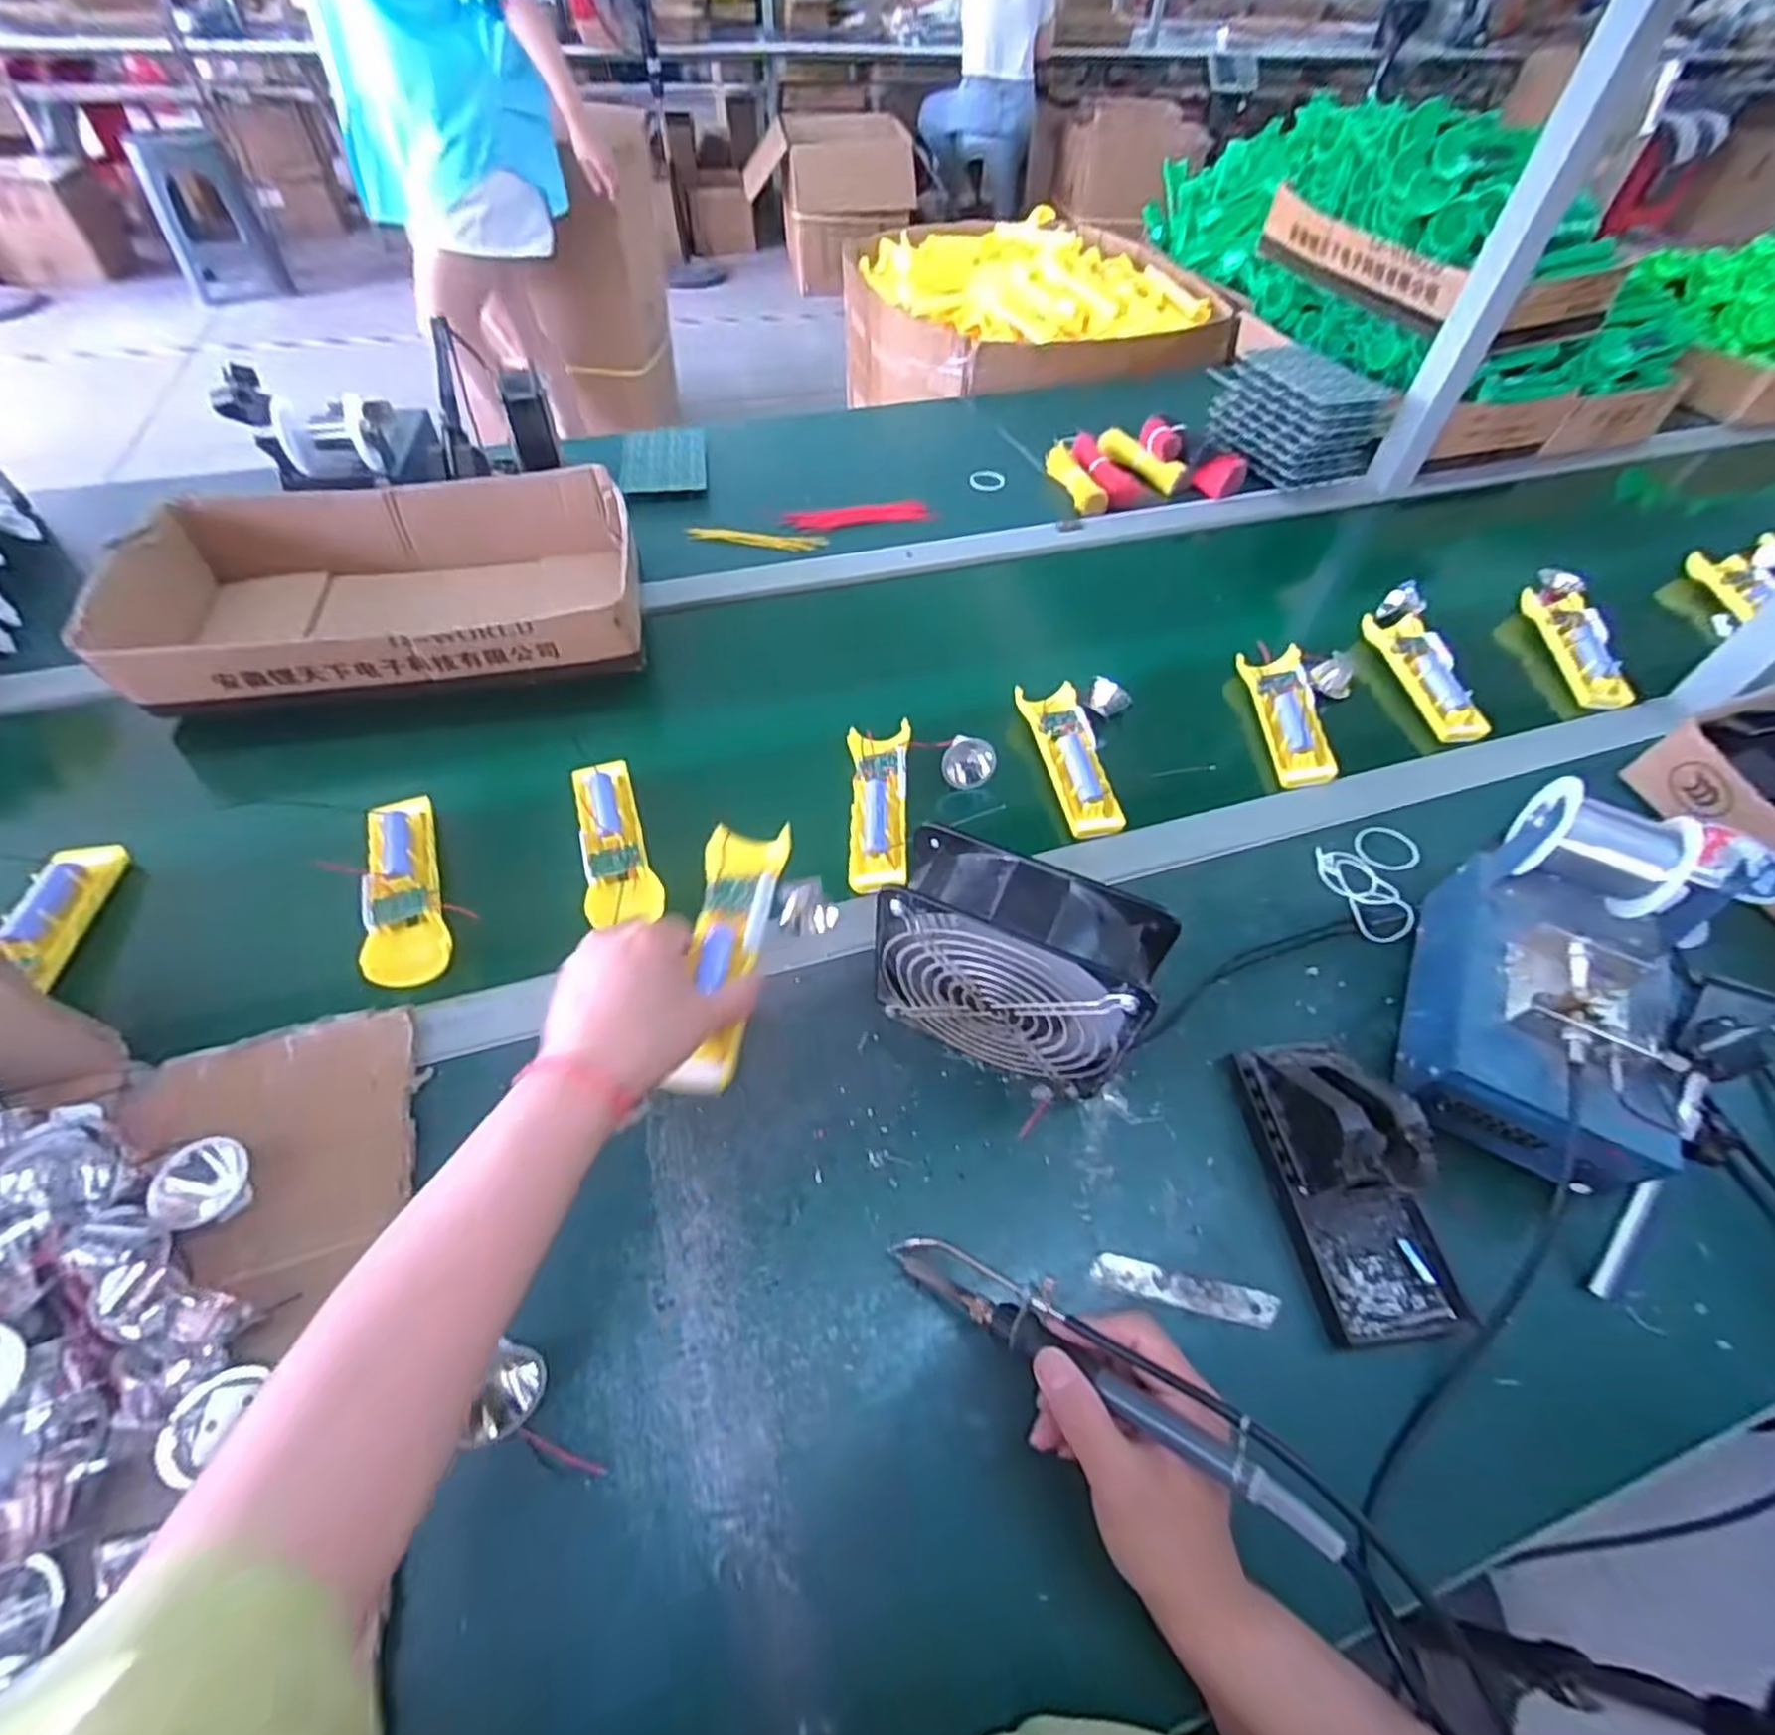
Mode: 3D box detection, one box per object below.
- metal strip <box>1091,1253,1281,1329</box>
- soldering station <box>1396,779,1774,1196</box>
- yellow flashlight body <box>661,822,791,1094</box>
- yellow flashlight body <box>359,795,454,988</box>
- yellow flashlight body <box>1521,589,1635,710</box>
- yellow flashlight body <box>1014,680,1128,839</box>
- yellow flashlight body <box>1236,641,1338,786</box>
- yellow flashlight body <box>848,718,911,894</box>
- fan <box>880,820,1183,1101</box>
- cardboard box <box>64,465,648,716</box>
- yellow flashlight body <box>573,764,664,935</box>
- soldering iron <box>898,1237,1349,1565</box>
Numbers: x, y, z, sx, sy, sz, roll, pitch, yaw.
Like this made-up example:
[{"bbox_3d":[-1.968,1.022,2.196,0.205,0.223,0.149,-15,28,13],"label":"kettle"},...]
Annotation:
[{"bbox_3d":[0.164,0.232,0.413,0.098,0.004,0.018,11,57,6],"label":"metal strip"},{"bbox_3d":[0.410,0.078,0.448,0.130,0.130,0.195,26,58,14],"label":"soldering station"},{"bbox_3d":[-0.091,0.047,0.437,0.048,0.024,0.164,3,60,0],"label":"yellow flashlight body"},{"bbox_3d":[-0.343,0.012,0.530,0.047,0.024,0.160,-20,59,-14],"label":"yellow flashlight body"},{"bbox_3d":[0.675,-0.223,0.735,0.044,0.032,0.165,6,53,2],"label":"yellow flashlight body"},{"bbox_3d":[0.153,-0.095,0.629,0.049,0.022,0.157,-8,57,-7],"label":"yellow flashlight body"},{"bbox_3d":[0.354,-0.137,0.666,0.047,0.032,0.155,3,56,0],"label":"yellow flashlight body"},{"bbox_3d":[-0.008,-0.054,0.588,0.046,0.021,0.159,1,56,-1],"label":"yellow flashlight body"},{"bbox_3d":[0.071,0.061,0.438,0.152,0.148,0.061,22,57,12],"label":"fan"},{"bbox_3d":[-0.448,-0.254,0.695,0.414,0.083,0.231,-9,54,-10],"label":"cardboard box"},{"bbox_3d":[-0.206,-0.023,0.562,0.049,0.018,0.150,-17,58,-12],"label":"yellow flashlight body"},{"bbox_3d":[0.089,0.224,0.343,0.212,0.019,0.026,15,54,35],"label":"soldering iron"}]

